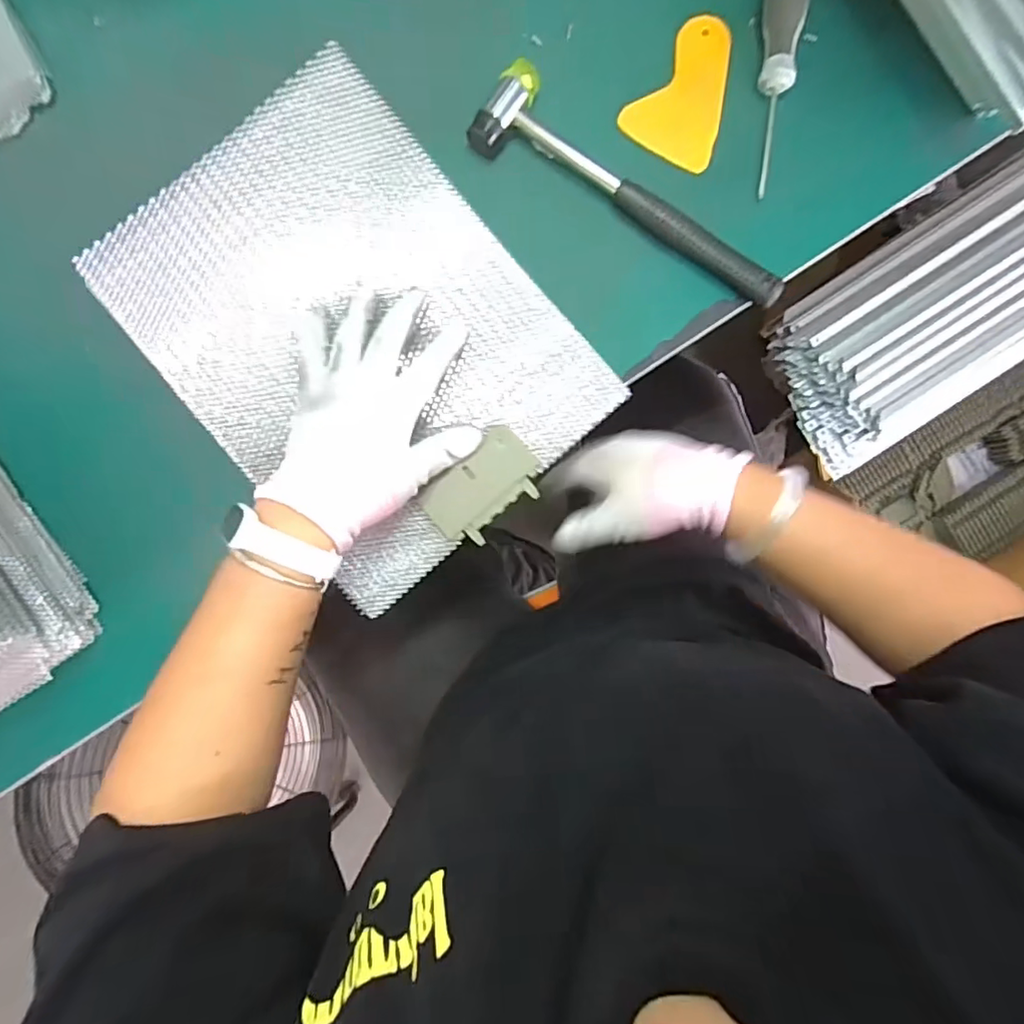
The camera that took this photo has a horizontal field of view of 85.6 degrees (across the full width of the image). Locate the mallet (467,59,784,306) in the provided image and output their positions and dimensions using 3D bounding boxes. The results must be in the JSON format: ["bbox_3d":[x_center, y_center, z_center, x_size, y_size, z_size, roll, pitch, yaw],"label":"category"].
[{"bbox_3d":[0.089,-0.230,0.390,0.242,0.022,0.057,30,91,2],"label":"mallet"}]

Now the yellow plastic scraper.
[{"bbox_3d":[0.133,-0.301,0.399,0.071,0.005,0.094,38,97,4],"label":"yellow plastic scraper"}]

